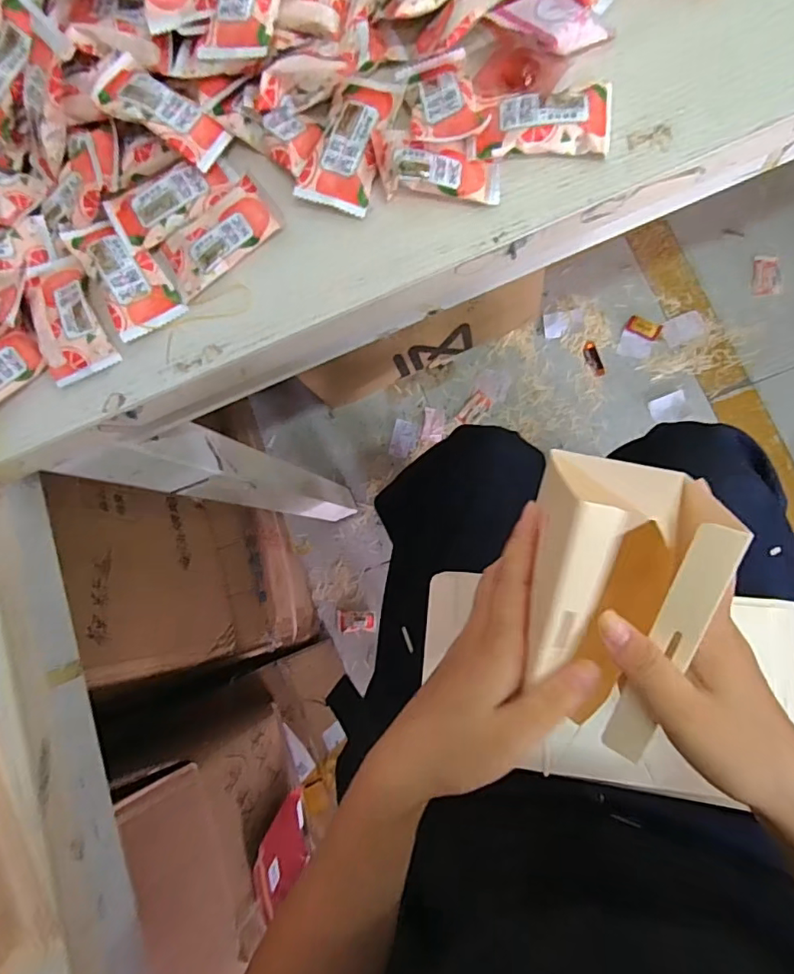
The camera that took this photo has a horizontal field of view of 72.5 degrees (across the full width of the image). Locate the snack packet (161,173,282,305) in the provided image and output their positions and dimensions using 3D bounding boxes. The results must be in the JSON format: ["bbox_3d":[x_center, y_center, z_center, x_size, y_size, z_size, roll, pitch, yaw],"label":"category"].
[{"bbox_3d":[-0.100,-0.139,0.300,0.070,0.006,0.037,-37,81,3],"label":"snack packet"}]

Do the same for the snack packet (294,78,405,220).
[{"bbox_3d":[-0.026,-0.188,0.292,0.038,0.008,0.075,17,88,9],"label":"snack packet"}]

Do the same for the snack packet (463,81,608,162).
[{"bbox_3d":[0.073,-0.188,0.277,0.070,0.013,0.035,3,85,8],"label":"snack packet"}]

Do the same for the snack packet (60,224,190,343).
[{"bbox_3d":[-0.155,-0.122,0.304,0.039,0.007,0.073,-32,82,4],"label":"snack packet"}]

